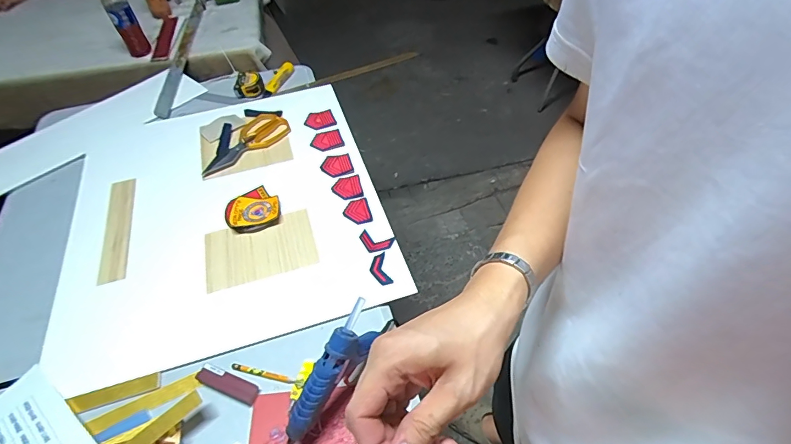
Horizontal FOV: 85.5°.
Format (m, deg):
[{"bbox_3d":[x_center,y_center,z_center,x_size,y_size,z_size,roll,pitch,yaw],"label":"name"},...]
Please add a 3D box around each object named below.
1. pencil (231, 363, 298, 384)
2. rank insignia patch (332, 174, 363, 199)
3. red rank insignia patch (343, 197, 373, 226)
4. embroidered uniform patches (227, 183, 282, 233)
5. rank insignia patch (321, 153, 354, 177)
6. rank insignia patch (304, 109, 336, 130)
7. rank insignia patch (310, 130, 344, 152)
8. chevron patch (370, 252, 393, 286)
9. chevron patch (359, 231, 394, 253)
[{"bbox_3d":[-0.192,0.224,0.631,0.102,0.010,0.013,8,50,11],"label":"pencil"},{"bbox_3d":[-0.098,-0.069,0.870,0.058,0.007,0.064,-13,52,-6],"label":"rank insignia patch"},{"bbox_3d":[-0.074,-0.020,0.825,0.050,0.006,0.064,-11,52,-11],"label":"red rank insignia patch"},{"bbox_3d":[-0.276,-0.021,0.828,0.097,0.024,0.095,-30,54,-22],"label":"embroidered uniform patches"},{"bbox_3d":[-0.126,-0.122,0.915,0.065,0.006,0.065,-13,53,-13],"label":"rank insignia patch"},{"bbox_3d":[-0.183,-0.246,1.026,0.069,0.008,0.077,-19,50,-14],"label":"rank insignia patch"},{"bbox_3d":[-0.156,-0.183,0.971,0.070,0.007,0.065,-16,50,-11],"label":"rank insignia patch"},{"bbox_3d":[-0.028,0.080,0.736,0.030,0.006,0.065,-13,49,-9],"label":"chevron patch"},{"bbox_3d":[-0.038,0.038,0.777,0.065,0.009,0.041,14,60,19],"label":"chevron patch"}]

